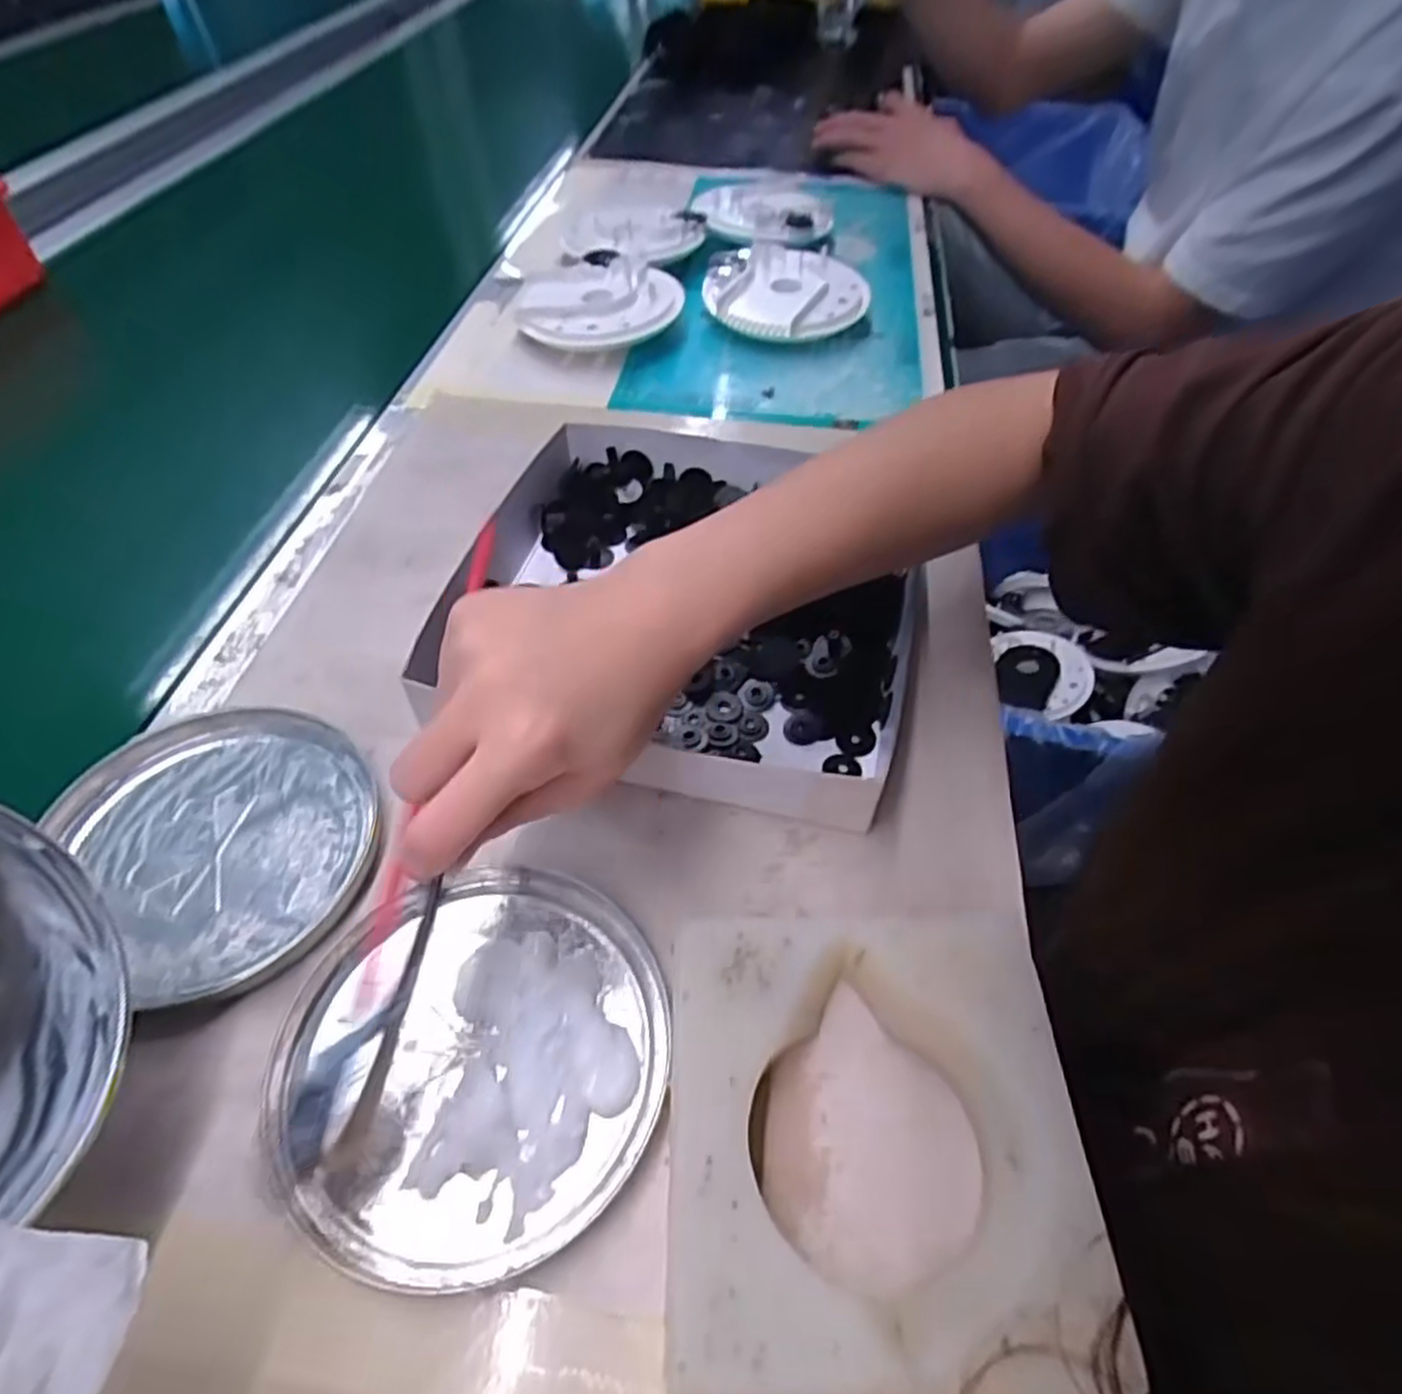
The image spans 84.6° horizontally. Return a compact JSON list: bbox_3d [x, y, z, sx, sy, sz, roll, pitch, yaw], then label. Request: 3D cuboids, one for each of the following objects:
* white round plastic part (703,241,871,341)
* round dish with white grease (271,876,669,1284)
[{"bbox_3d":[0.065,-0.307,0.592,0.109,0.037,0.116,0,51,0],"label":"white round plastic part"},{"bbox_3d":[-0.077,0.116,0.260,0.125,0.023,0.127,0,51,0],"label":"round dish with white grease"}]

